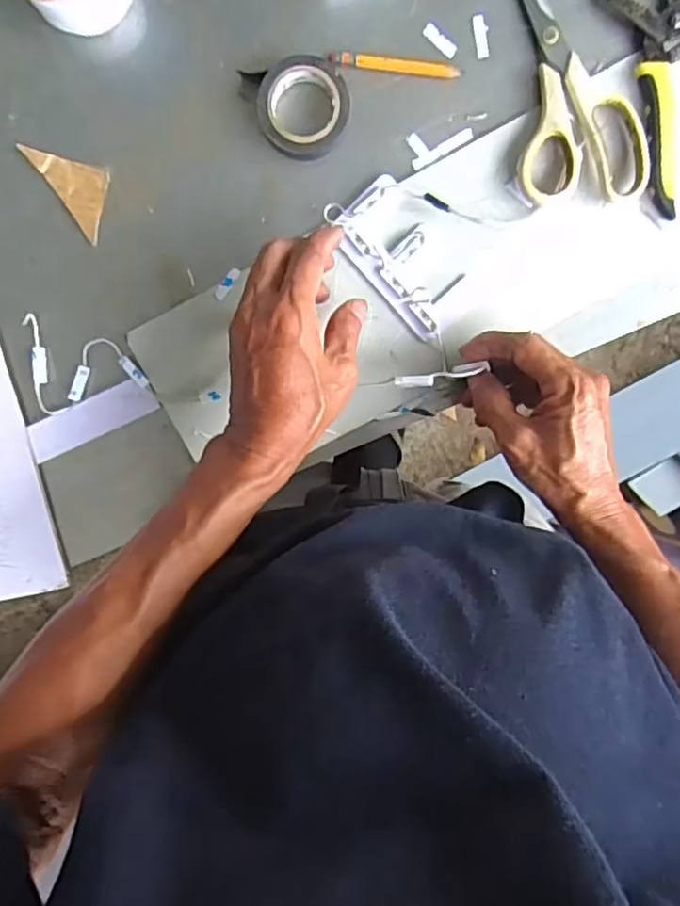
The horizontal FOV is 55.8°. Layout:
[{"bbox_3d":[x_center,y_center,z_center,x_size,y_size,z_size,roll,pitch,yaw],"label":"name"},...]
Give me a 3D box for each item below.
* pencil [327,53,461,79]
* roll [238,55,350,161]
[{"bbox_3d":[0.038,-0.264,0.437,0.089,0.006,0.010,4,99,-1],"label":"pencil"},{"bbox_3d":[-0.029,-0.233,0.437,0.069,0.019,0.062,-10,99,2],"label":"roll"}]

